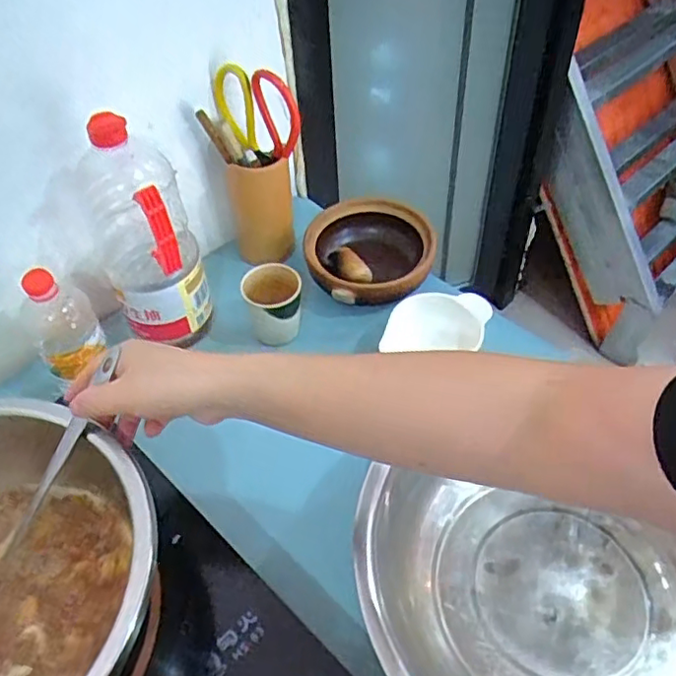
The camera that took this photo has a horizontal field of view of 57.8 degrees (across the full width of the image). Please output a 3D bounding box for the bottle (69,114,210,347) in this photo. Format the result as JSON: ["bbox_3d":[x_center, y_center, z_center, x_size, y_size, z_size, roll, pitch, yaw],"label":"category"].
[{"bbox_3d":[-0.214,-0.112,0.660,0.105,0.267,0.099,-23,52,-16],"label":"bottle"}]

